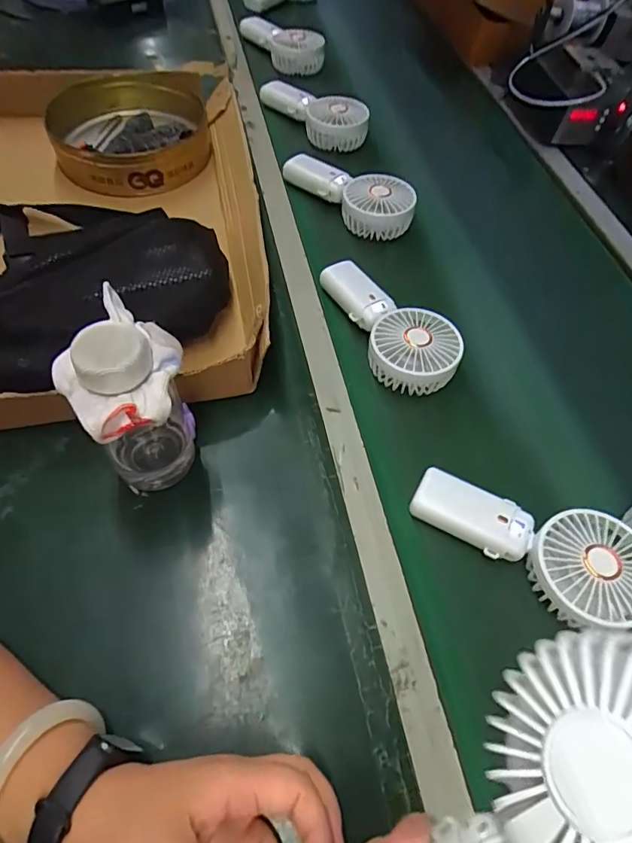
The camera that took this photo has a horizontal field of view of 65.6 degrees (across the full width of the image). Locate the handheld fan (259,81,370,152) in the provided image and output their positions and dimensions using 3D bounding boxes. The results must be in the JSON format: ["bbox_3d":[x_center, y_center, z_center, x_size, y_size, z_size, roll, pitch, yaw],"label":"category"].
[{"bbox_3d":[-0.001,-0.467,0.741,0.186,0.054,0.070,43,61,17],"label":"handheld fan"}]

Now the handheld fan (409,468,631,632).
[{"bbox_3d":[0.164,0.100,0.382,0.179,0.032,0.088,18,58,6],"label":"handheld fan"}]

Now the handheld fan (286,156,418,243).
[{"bbox_3d":[0.034,-0.284,0.625,0.184,0.049,0.079,22,59,9],"label":"handheld fan"}]

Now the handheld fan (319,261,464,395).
[{"bbox_3d":[0.077,-0.104,0.519,0.083,0.055,0.185,-18,49,-15],"label":"handheld fan"}]

